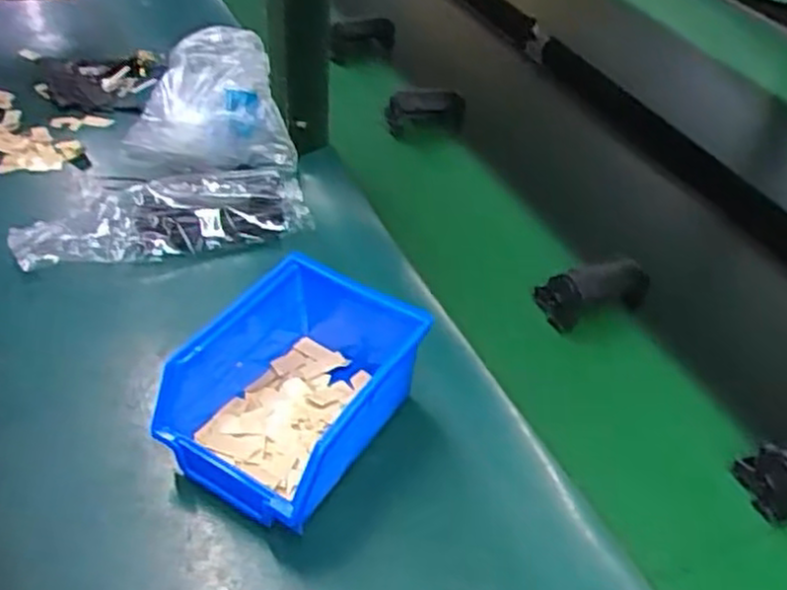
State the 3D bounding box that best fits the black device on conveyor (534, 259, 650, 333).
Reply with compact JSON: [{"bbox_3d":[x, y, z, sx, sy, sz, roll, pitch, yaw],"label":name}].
[{"bbox_3d":[0.147,-0.001,0.578,0.072,0.042,0.038,-6,44,-9],"label":"black device on conveyor"}]

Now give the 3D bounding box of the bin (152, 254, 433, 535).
[{"bbox_3d":[-0.063,0.057,0.481,0.117,0.075,0.144,24,47,21],"label":"bin"}]

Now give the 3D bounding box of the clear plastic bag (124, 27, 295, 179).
[{"bbox_3d":[-0.153,-0.160,0.680,0.142,0.108,0.088,7,44,3],"label":"clear plastic bag"}]

